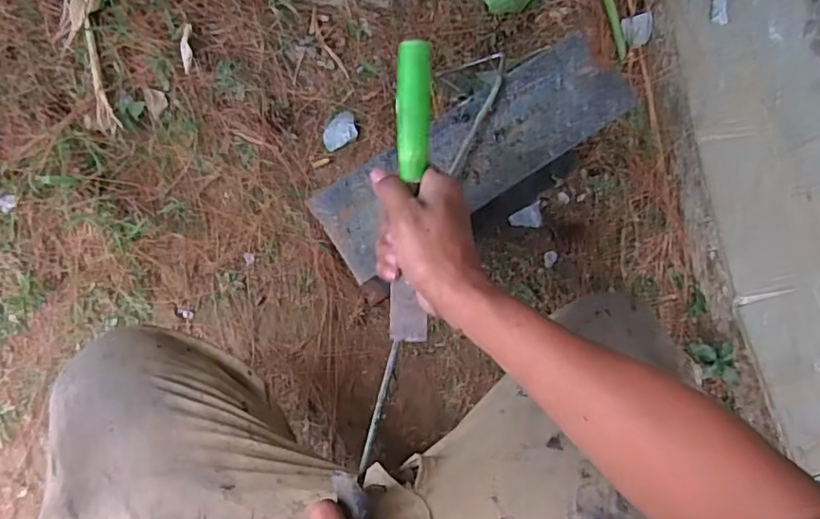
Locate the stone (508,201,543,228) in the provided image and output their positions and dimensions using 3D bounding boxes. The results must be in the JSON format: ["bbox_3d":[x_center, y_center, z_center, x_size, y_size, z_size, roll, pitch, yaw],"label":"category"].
[{"bbox_3d":[0.158,-0.054,0.749,0.050,0.012,0.030,-28,84,-6],"label":"stone"}]

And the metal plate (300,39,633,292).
[{"bbox_3d":[0.065,-0.106,0.558,0.329,0.008,0.096,-34,82,-8],"label":"metal plate"}]

